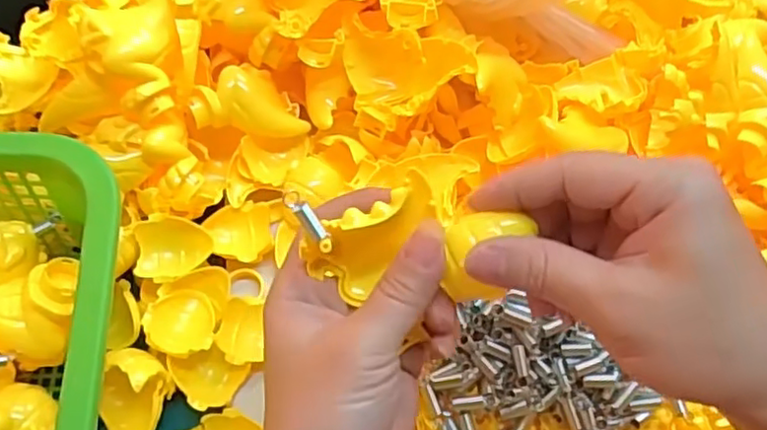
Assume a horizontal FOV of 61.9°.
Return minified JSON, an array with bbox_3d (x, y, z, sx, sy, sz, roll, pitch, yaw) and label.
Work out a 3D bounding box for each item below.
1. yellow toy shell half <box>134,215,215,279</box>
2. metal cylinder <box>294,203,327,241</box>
[{"bbox_3d":[-0.126,0.018,0.384,0.043,0.012,0.036,-9,90,-11],"label":"yellow toy shell half"},{"bbox_3d":[-0.028,0.002,0.244,0.005,0.004,0.016,-42,112,-20],"label":"metal cylinder"}]

